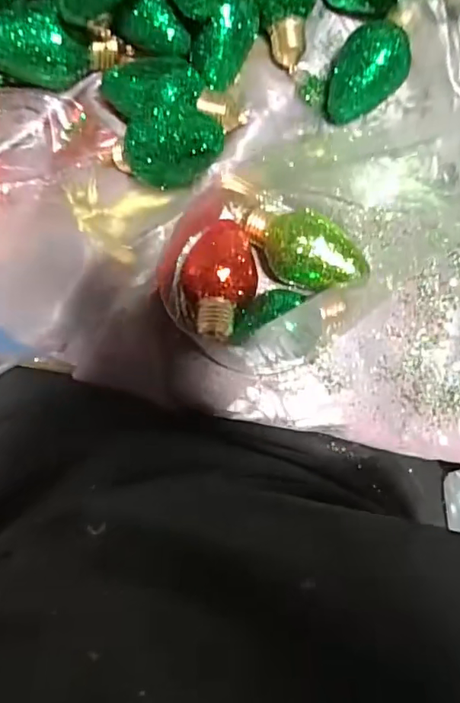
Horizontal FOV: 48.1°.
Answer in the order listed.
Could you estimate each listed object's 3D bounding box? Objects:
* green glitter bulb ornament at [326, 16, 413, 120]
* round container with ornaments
[{"bbox_3d":[0.102,-0.207,0.390,0.053,0.041,0.071,32,82,-3],"label":"green glitter bulb ornament"},{"bbox_3d":[0.028,-0.063,0.366,0.130,0.053,0.153,32,82,-3],"label":"round container with ornaments"}]

